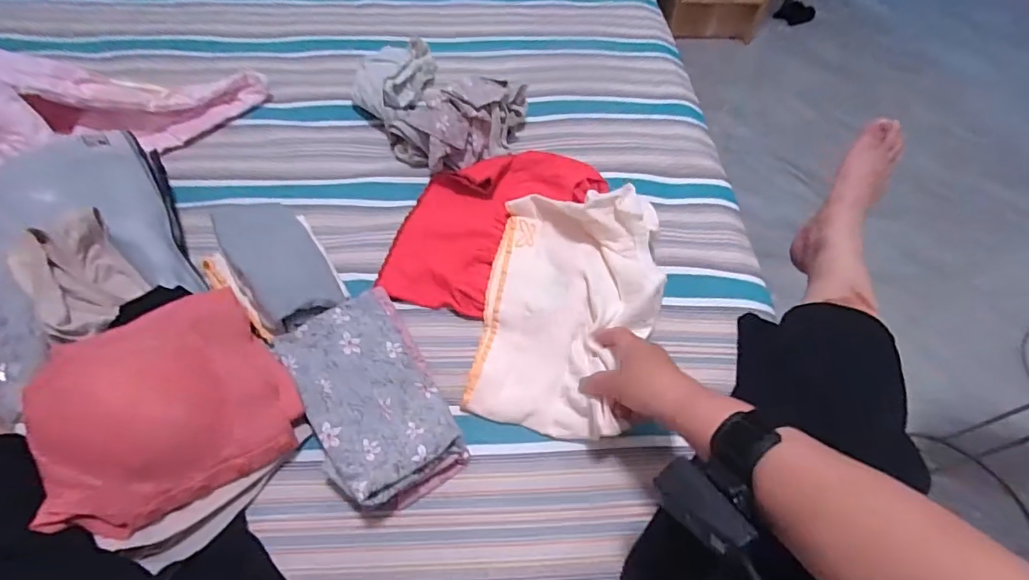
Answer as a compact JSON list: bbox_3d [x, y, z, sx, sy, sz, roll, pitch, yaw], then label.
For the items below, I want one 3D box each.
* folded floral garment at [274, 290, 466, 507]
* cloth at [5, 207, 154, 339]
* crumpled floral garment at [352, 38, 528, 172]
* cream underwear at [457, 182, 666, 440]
[{"bbox_3d":[-0.139,0.095,0.485,0.119,0.034,0.207,-26,62,-18],"label":"folded floral garment"},{"bbox_3d":[-0.433,-0.015,0.511,0.124,0.037,0.089,56,36,3],"label":"cloth"},{"bbox_3d":[-0.123,-0.289,0.741,0.185,0.080,0.270,-39,66,-24],"label":"crumpled floral garment"},{"bbox_3d":[0.064,0.008,0.552,0.179,0.076,0.285,10,57,4],"label":"cream underwear"}]

